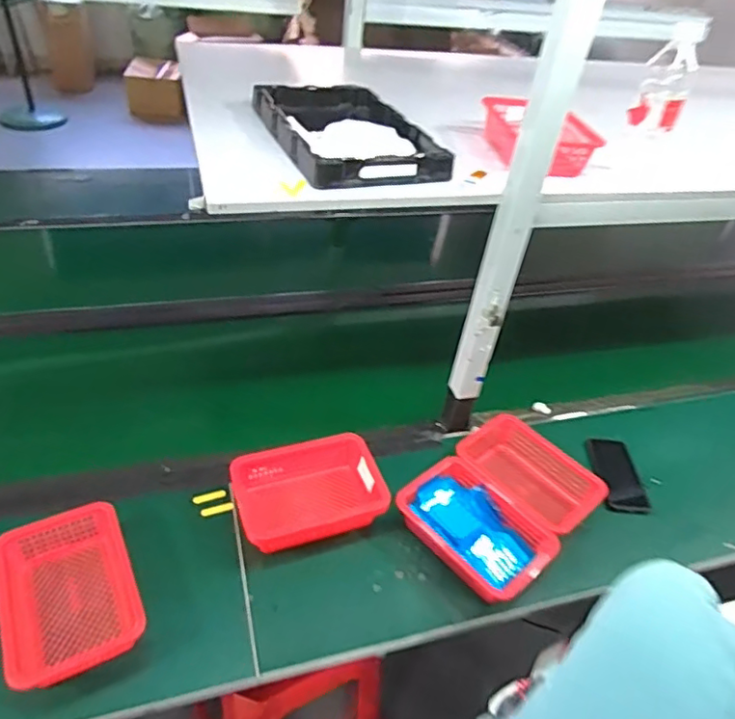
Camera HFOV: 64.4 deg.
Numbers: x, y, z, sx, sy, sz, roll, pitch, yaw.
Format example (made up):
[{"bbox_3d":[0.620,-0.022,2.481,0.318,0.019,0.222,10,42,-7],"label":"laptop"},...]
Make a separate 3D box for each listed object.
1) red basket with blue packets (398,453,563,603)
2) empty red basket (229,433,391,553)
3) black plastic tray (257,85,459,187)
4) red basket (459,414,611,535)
[{"bbox_3d":[0.164,0.270,0.923,0.237,0.074,0.147,34,46,29],"label":"red basket with blue packets"},{"bbox_3d":[-0.097,0.212,0.946,0.229,0.080,0.162,-9,42,-19],"label":"empty red basket"},{"bbox_3d":[-0.043,-0.379,0.955,0.219,0.041,0.415,-11,43,-22],"label":"black plastic tray"},{"bbox_3d":[0.275,0.205,1.018,0.169,0.065,0.235,-29,51,-36],"label":"red basket"}]

